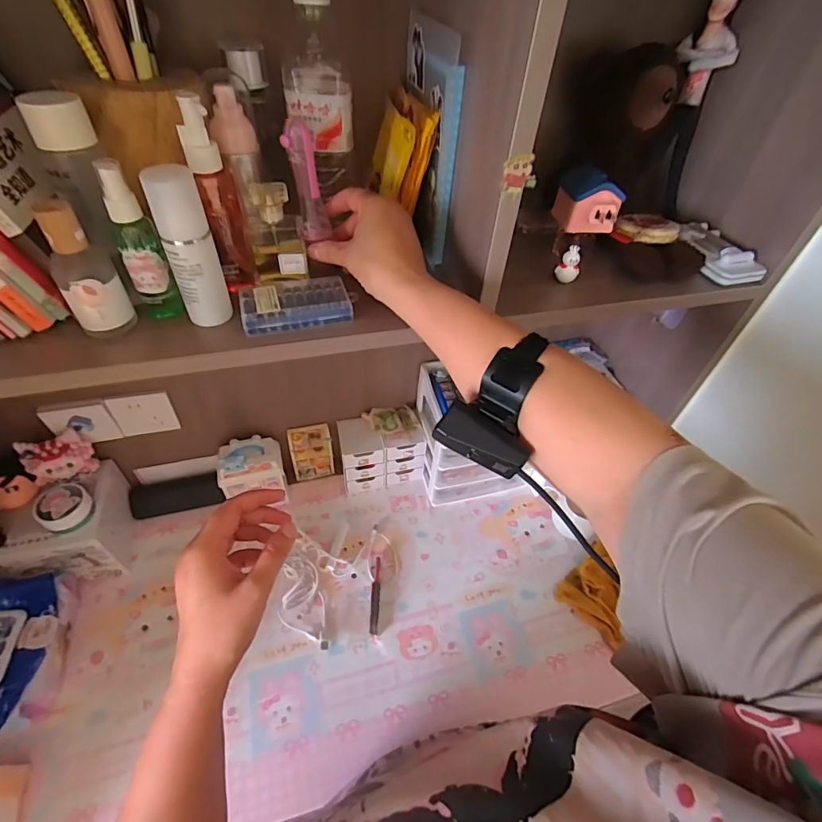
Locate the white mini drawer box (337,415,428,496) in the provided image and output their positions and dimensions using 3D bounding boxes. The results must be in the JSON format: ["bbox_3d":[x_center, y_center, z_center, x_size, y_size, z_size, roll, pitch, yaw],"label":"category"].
[{"bbox_3d":[-0.059,0.086,0.886,0.163,0.134,0.084,-6,48,-9],"label":"white mini drawer box"}]

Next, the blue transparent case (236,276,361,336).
[{"bbox_3d":[-0.107,-0.103,0.427,0.105,0.021,0.057,-12,49,-14],"label":"blue transparent case"}]

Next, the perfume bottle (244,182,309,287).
[{"bbox_3d":[-0.133,-0.175,0.438,0.054,0.092,0.052,-10,49,-13],"label":"perfume bottle"}]

